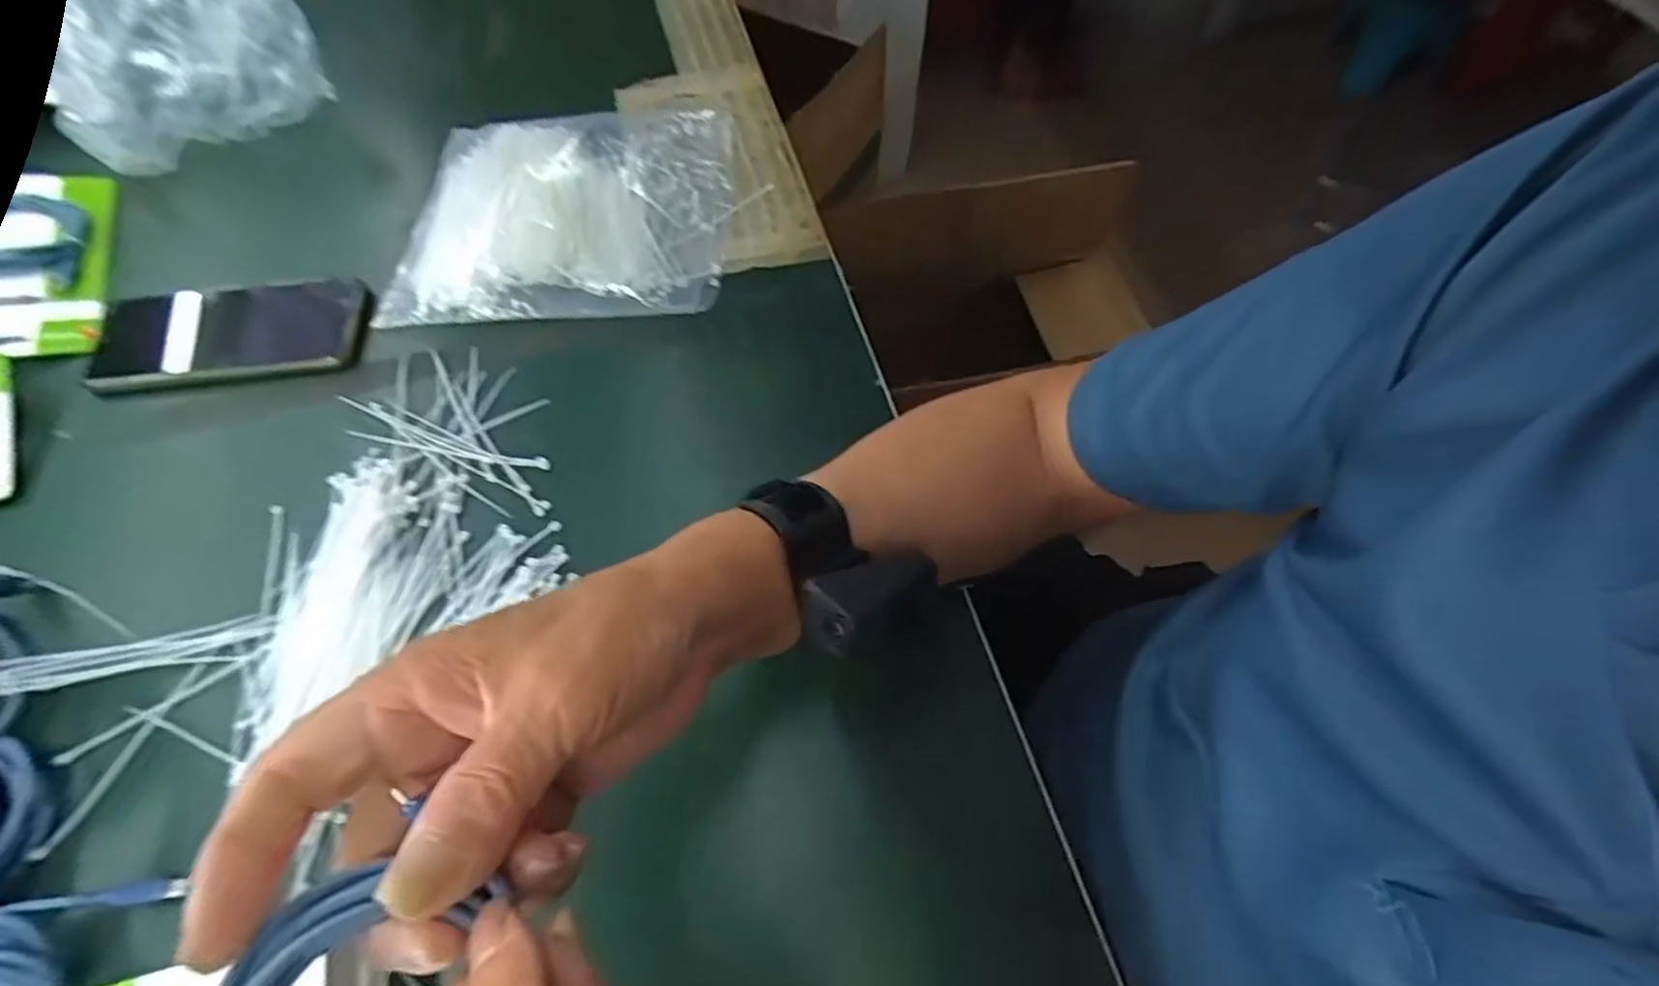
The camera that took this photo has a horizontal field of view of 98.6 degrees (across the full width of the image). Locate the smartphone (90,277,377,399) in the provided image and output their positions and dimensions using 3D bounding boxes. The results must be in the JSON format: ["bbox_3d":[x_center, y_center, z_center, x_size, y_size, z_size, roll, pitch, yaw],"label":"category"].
[{"bbox_3d":[-0.396,-0.109,0.474,0.171,0.014,0.084,-8,59,-3],"label":"smartphone"}]

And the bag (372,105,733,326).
[{"bbox_3d":[-0.190,-0.204,0.510,0.230,0.039,0.186,0,61,0],"label":"bag"}]

